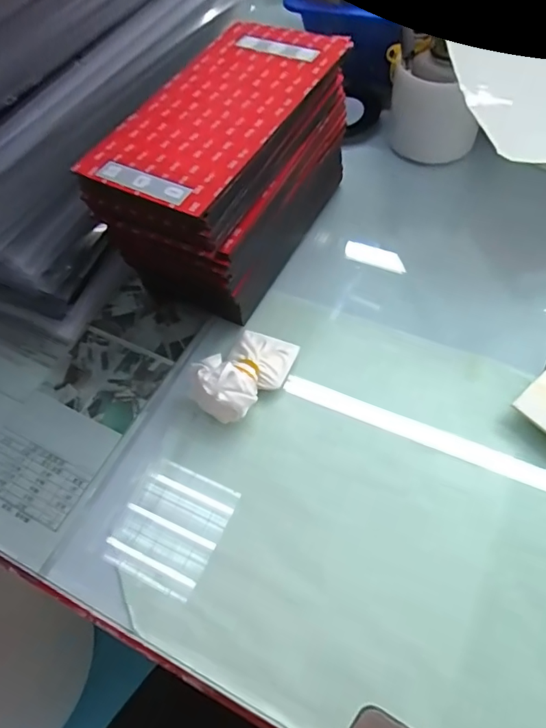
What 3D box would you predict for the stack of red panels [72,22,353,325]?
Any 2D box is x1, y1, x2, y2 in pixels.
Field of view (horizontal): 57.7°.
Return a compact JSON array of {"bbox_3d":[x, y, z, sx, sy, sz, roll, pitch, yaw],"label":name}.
[{"bbox_3d":[-0.032,-0.145,0.398,0.103,0.142,0.201,22,64,19],"label":"stack of red panels"}]

